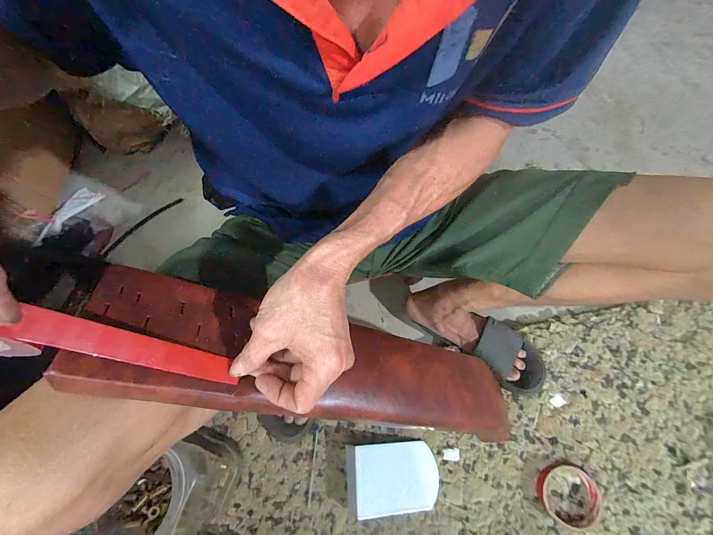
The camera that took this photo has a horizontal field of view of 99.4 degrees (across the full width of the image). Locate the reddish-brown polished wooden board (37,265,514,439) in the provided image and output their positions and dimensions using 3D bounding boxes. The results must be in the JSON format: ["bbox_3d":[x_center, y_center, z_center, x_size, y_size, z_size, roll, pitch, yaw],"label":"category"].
[{"bbox_3d":[-0.008,0.120,0.348,0.491,0.061,0.104,20,62,-24],"label":"reddish-brown polished wooden board"}]

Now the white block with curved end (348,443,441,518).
[{"bbox_3d":[0.058,0.337,0.487,0.147,0.053,0.093,-3,64,0],"label":"white block with curved end"}]

